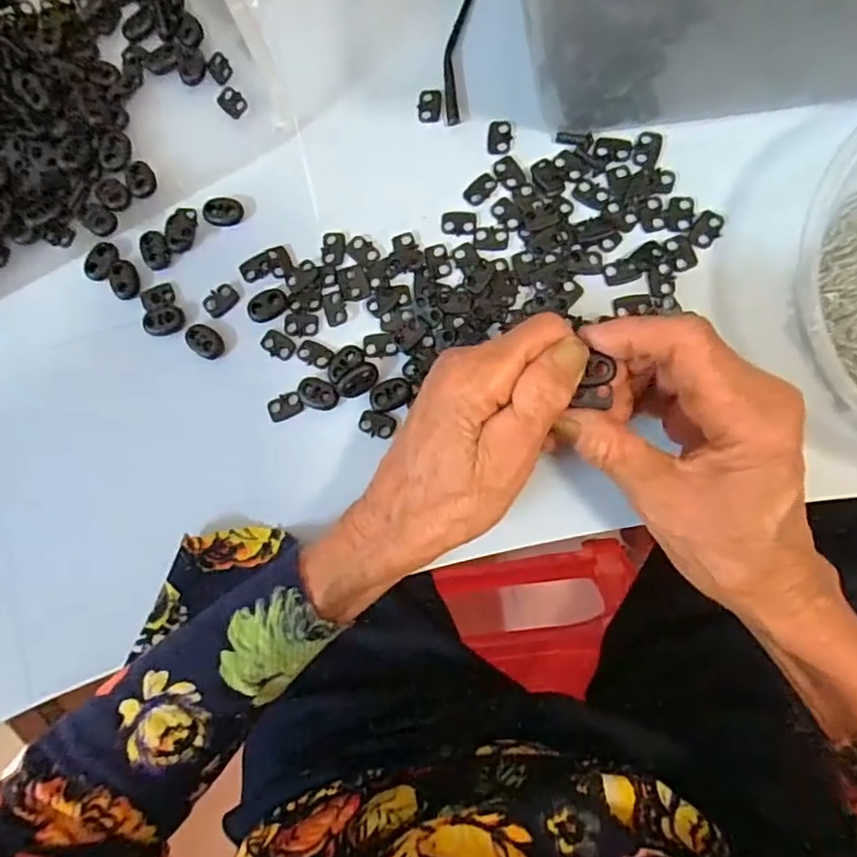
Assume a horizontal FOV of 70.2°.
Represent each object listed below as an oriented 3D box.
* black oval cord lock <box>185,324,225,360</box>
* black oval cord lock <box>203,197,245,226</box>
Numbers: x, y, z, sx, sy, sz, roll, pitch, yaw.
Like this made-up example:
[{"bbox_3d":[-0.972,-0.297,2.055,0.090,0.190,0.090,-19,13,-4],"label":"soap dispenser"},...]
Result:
[{"bbox_3d":[-0.118,-0.046,0.321,0.022,0.004,0.015,37,89,10],"label":"black oval cord lock"},{"bbox_3d":[-0.111,-0.117,0.330,0.020,0.004,0.016,8,84,8],"label":"black oval cord lock"}]

